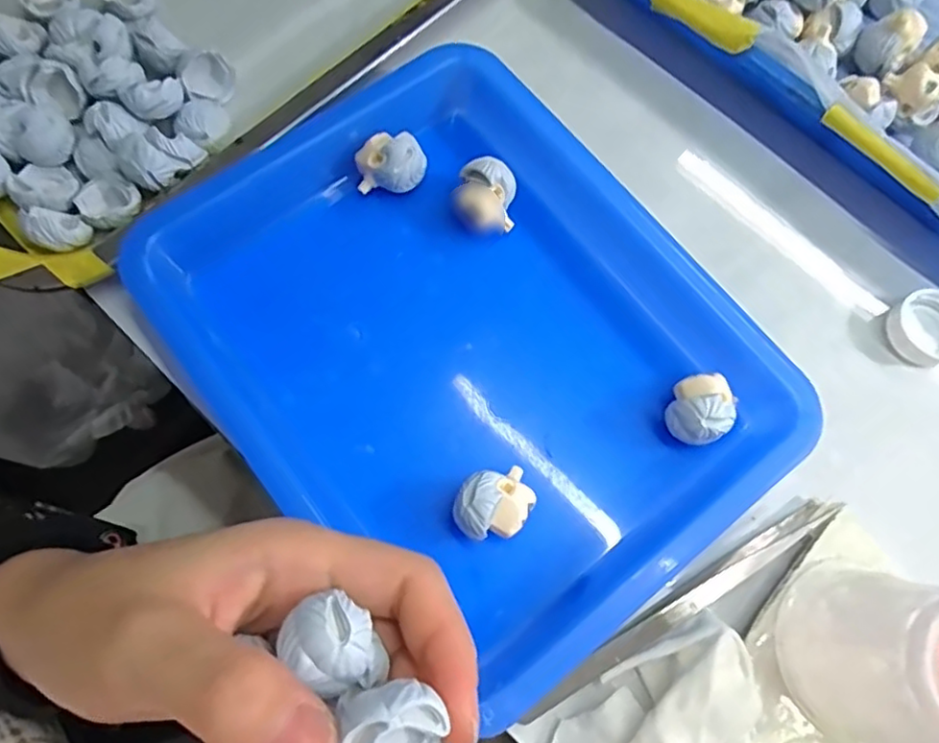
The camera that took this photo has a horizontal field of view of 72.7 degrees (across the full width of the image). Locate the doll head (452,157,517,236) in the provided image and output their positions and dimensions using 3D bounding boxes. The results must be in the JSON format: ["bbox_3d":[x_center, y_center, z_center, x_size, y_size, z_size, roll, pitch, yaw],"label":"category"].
[{"bbox_3d":[0.006,-0.070,0.261,0.024,0.021,0.024,1,72,-2],"label":"doll head"}]

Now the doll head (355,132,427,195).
[{"bbox_3d":[-0.032,-0.086,0.265,0.027,0.025,0.019,8,72,1],"label":"doll head"}]

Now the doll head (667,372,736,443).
[{"bbox_3d":[0.085,0.014,0.238,0.021,0.025,0.027,19,72,4],"label":"doll head"}]

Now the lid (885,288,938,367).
[{"bbox_3d":[0.191,-0.018,0.265,0.032,0.008,0.030,-22,74,-9],"label":"lid"}]

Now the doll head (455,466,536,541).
[{"bbox_3d":[0.009,0.047,0.225,0.027,0.026,0.022,-7,72,-4],"label":"doll head"}]

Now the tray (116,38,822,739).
[{"bbox_3d":[0.002,-0.012,0.247,0.181,0.034,0.214,-37,77,-11],"label":"tray"}]

